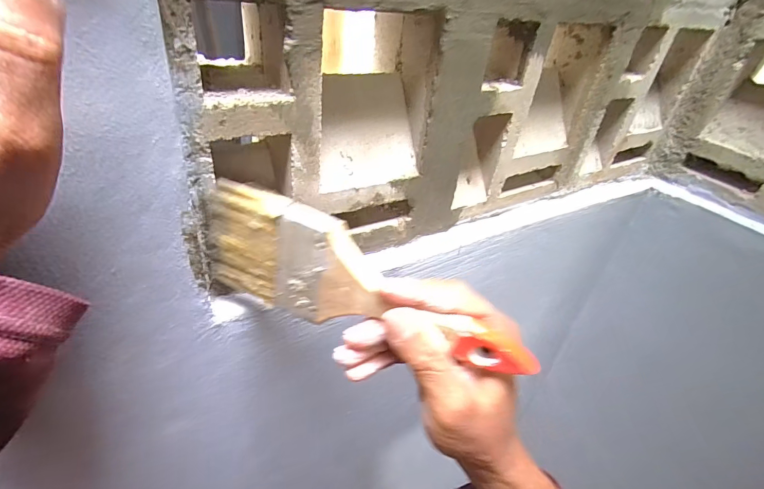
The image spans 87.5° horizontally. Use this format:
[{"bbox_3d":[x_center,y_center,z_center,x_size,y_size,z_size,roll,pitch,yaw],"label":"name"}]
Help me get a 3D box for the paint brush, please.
[{"bbox_3d":[-0.013,0.022,0.231,0.201,0.072,0.015,17,36,14],"label":"paint brush"}]

